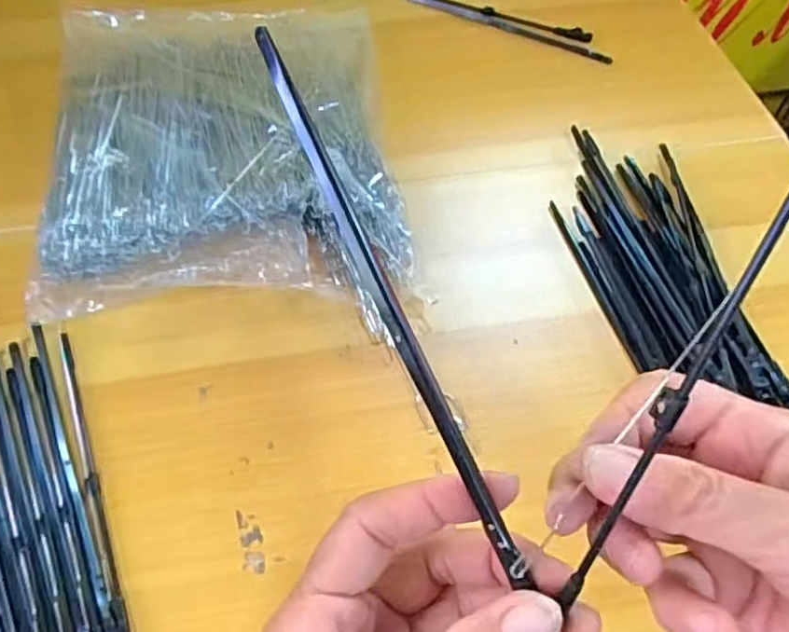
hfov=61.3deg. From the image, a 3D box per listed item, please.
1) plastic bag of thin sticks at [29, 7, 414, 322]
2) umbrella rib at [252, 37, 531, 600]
[{"bbox_3d":[-0.111,-0.115,0.436,0.209,0.040,0.241,-5,58,-6],"label":"plastic bag of thin sticks"},{"bbox_3d":[0.000,0.000,0.184,0.007,0.005,0.167,-27,93,-21],"label":"umbrella rib"}]

